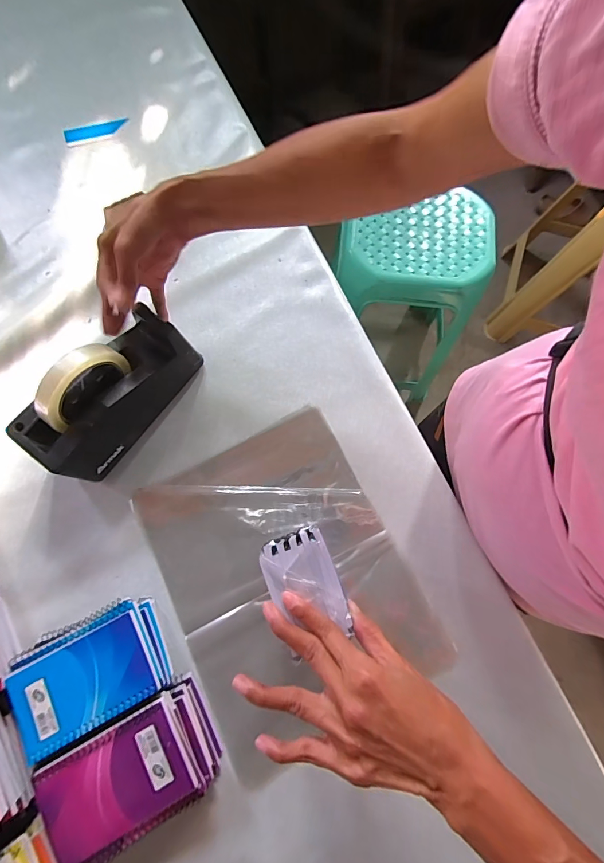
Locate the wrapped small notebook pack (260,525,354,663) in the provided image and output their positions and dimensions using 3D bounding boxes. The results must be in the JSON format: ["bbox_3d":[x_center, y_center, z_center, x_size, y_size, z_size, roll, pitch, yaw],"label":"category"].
[{"bbox_3d":[0.003,0.128,0.311,0.056,0.015,0.086,-22,78,-6],"label":"wrapped small notebook pack"}]

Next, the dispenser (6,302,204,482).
[{"bbox_3d":[-0.217,-0.046,0.418,0.075,0.119,0.195,35,78,7],"label":"dispenser"}]

